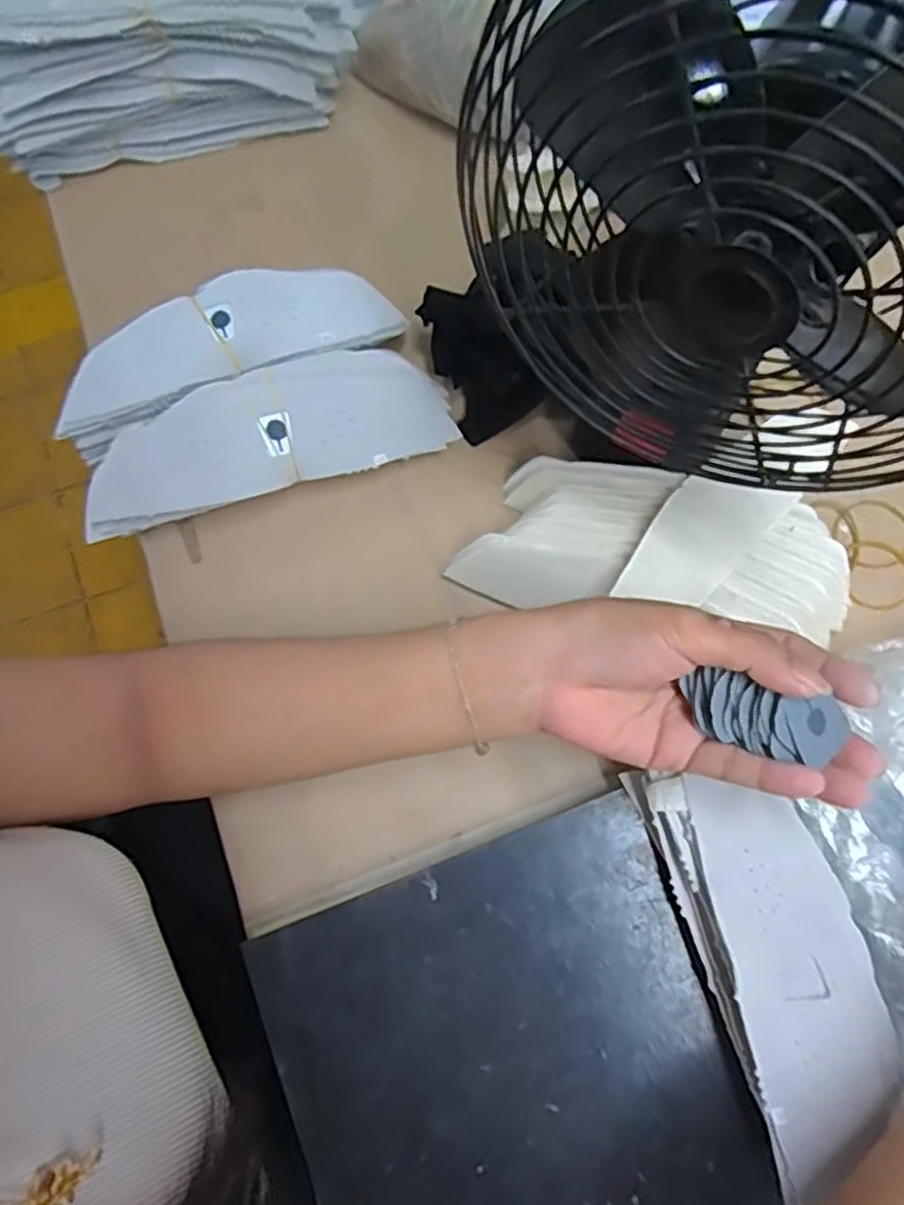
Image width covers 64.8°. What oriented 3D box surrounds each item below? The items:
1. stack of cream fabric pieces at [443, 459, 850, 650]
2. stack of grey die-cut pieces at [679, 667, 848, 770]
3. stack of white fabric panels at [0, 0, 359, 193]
[{"bbox_3d":[0.115,-0.033,0.400,0.222,0.053,0.095,7,80,2],"label":"stack of cream fabric pieces"},{"bbox_3d":[0.131,0.049,0.294,0.067,0.016,0.026,16,80,3],"label":"stack of grey die-cut pieces"},{"bbox_3d":[-0.195,-0.359,0.432,0.247,0.118,0.130,-14,80,-2],"label":"stack of white fabric panels"}]

